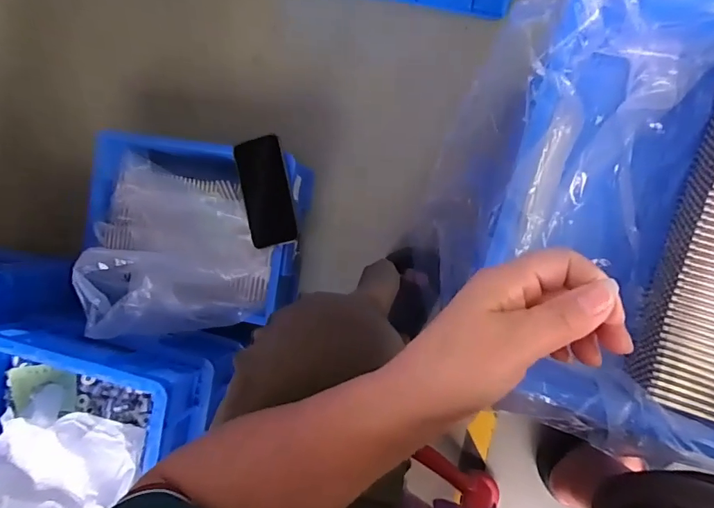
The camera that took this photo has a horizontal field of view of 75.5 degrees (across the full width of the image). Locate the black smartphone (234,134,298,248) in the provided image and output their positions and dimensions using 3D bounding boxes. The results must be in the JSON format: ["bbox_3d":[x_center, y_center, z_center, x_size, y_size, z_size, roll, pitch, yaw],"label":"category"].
[{"bbox_3d":[-0.135,-0.092,0.693,0.072,0.017,0.157,-11,98,1],"label":"black smartphone"}]

